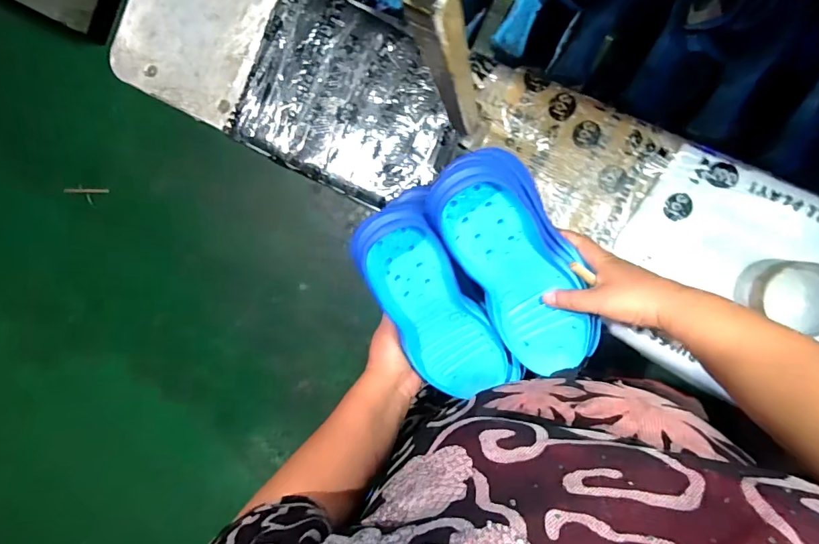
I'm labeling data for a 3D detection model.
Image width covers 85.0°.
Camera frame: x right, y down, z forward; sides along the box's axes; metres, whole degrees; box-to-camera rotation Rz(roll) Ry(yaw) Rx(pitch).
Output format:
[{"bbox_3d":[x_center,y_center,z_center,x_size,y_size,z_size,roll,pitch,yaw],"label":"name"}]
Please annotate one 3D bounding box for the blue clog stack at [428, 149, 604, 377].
[{"bbox_3d":[0.117,-0.004,0.467,0.105,0.064,0.263,-29,114,9],"label":"blue clog stack"}]

